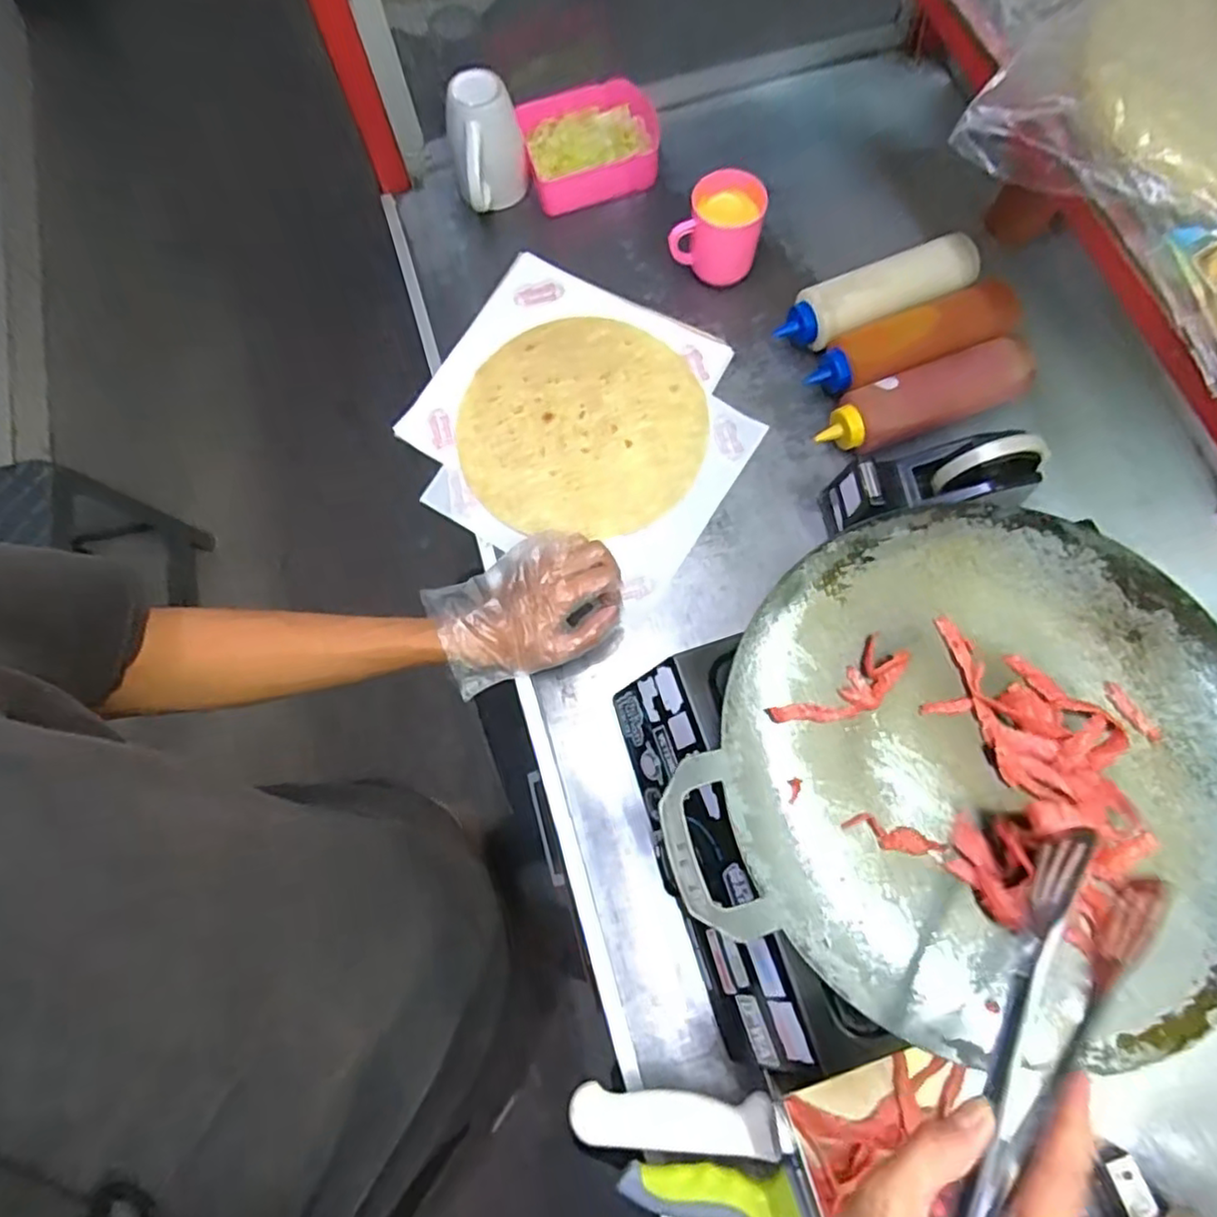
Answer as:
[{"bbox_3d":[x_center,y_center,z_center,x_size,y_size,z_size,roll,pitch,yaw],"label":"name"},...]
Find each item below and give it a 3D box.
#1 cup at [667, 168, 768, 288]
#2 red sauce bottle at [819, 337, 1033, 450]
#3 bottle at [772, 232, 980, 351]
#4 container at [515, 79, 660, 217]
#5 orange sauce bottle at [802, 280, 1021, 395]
[{"bbox_3d":[0.112,-0.393,0.696,0.087,0.084,0.067,8,73,5],"label":"cup"},{"bbox_3d":[0.302,-0.196,0.640,0.203,0.058,0.058,-17,73,-3],"label":"red sauce bottle"},{"bbox_3d":[0.275,-0.309,0.673,0.197,0.066,0.061,-21,73,-4],"label":"bottle"},{"bbox_3d":[-0.015,-0.535,0.770,0.160,0.048,0.127,-16,72,-4],"label":"container"},{"bbox_3d":[0.307,-0.259,0.658,0.216,0.061,0.056,-25,73,-5],"label":"orange sauce bottle"}]

